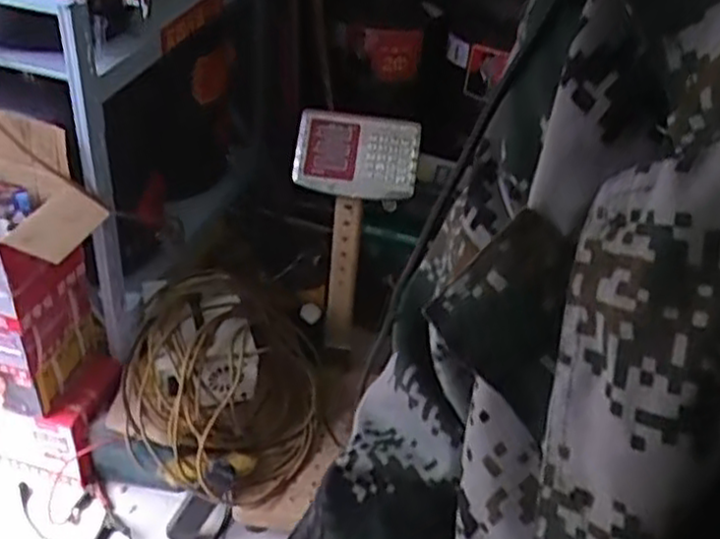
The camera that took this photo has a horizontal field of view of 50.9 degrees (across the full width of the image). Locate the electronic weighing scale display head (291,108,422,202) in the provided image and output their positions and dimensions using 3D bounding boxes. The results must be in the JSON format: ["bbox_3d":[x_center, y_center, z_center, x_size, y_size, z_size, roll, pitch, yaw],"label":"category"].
[{"bbox_3d":[-0.006,-0.229,1.508,0.242,0.163,0.037,6,2,-5],"label":"electronic weighing scale display head"}]

